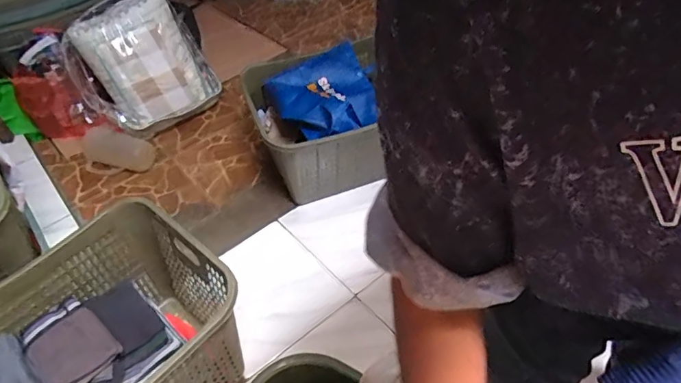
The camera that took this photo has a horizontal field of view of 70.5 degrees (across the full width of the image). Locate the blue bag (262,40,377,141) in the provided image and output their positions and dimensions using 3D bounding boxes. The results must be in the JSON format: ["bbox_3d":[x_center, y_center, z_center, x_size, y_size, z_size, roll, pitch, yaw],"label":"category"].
[{"bbox_3d":[-0.042,-0.305,1.604,0.362,0.133,0.425,-18,46,-11],"label":"blue bag"}]

